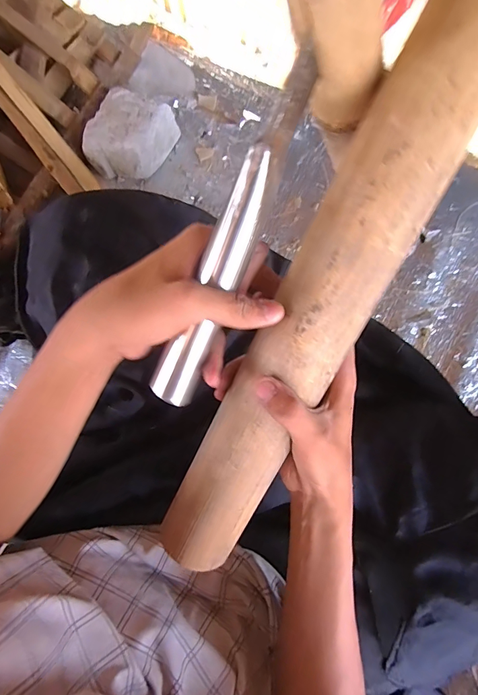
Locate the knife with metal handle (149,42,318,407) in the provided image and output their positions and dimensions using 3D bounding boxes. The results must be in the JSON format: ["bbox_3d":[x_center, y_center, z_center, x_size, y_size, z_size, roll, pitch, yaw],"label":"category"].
[{"bbox_3d":[-0.007,-0.061,0.251,0.029,0.023,0.229,27,110,7],"label":"knife with metal handle"}]

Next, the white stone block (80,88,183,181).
[{"bbox_3d":[-0.188,-0.362,0.664,0.115,0.076,0.132,25,79,6],"label":"white stone block"}]

